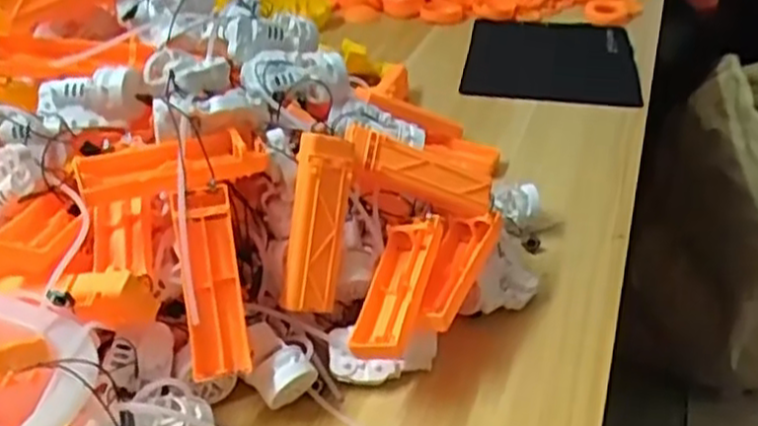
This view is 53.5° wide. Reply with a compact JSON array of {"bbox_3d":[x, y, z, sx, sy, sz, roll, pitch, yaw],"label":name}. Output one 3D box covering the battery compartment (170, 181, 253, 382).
[{"bbox_3d":[-0.096,0.039,0.432,0.034,0.107,0.017,-6,-7,-17],"label":"battery compartment"}]

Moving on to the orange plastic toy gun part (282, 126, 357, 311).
[{"bbox_3d":[-0.038,0.006,0.464,0.032,0.108,0.019,7,1,2],"label":"orange plastic toy gun part"}]

